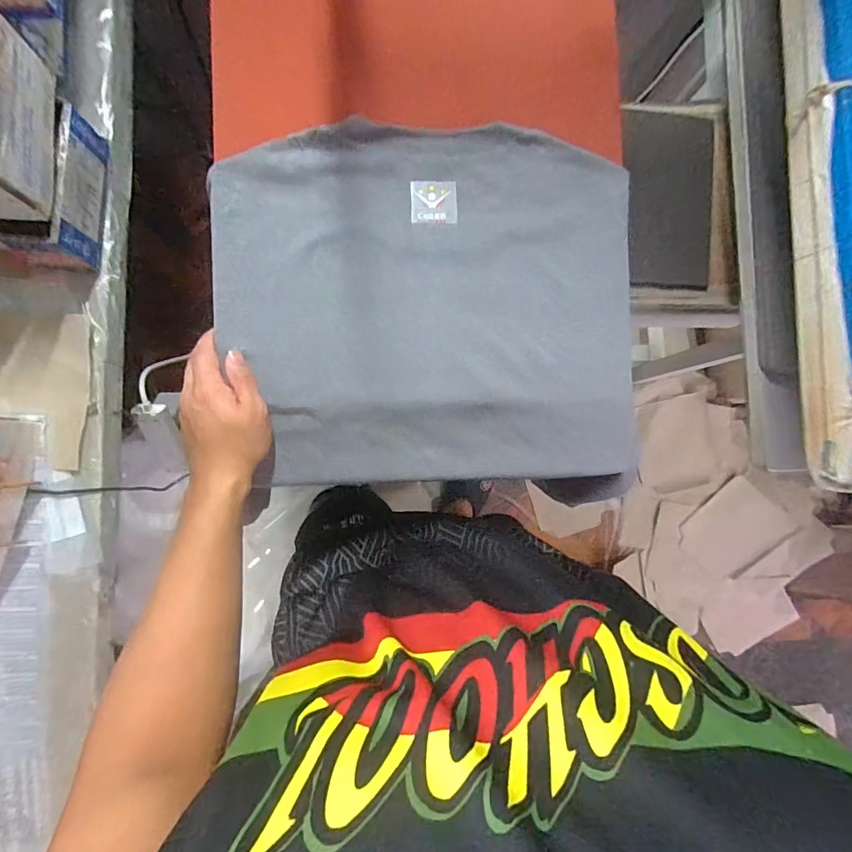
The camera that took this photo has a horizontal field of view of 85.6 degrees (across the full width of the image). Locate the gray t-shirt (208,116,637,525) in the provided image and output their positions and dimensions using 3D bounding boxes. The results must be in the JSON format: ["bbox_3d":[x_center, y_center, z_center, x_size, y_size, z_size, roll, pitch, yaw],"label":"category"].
[{"bbox_3d":[0.007,-0.103,0.446,0.387,0.030,0.353,-6,87,-5],"label":"gray t-shirt"}]

